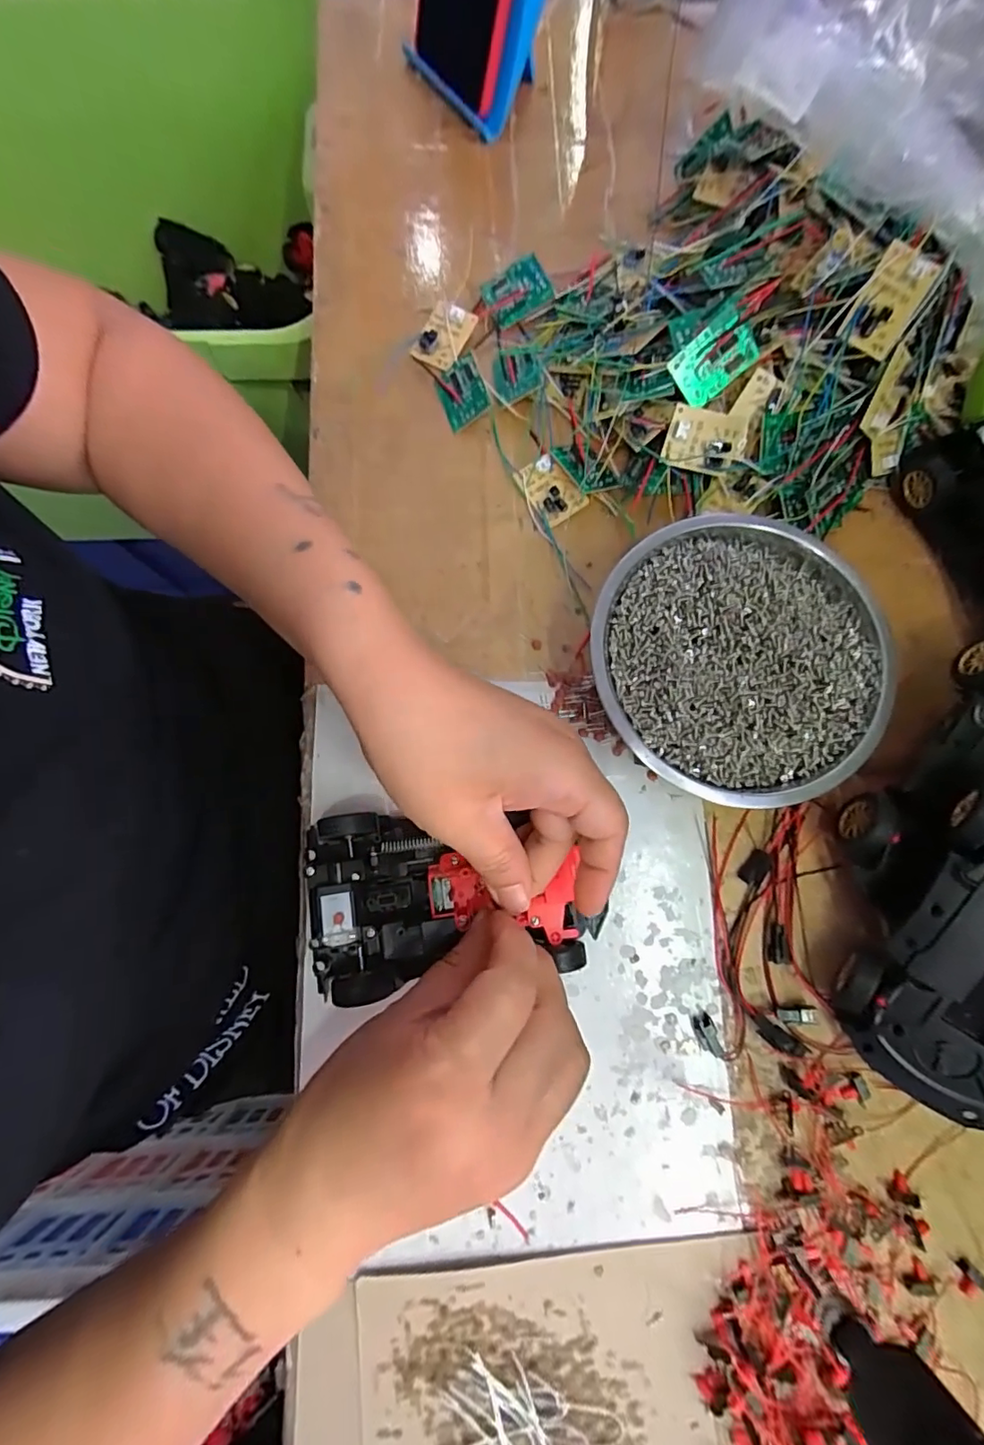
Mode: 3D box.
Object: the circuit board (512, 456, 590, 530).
[{"bbox_3d":[0.033,-0.138,0.323,0.027,0.010,0.041,-37,81,-7],"label":"circuit board"}]

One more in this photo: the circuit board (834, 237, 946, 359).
[{"bbox_3d":[0.194,-0.205,0.266,0.029,0.007,0.040,21,120,-8],"label":"circuit board"}]

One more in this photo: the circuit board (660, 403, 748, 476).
[{"bbox_3d":[0.118,-0.154,0.298,0.044,0.008,0.029,8,112,-3],"label":"circuit board"}]

